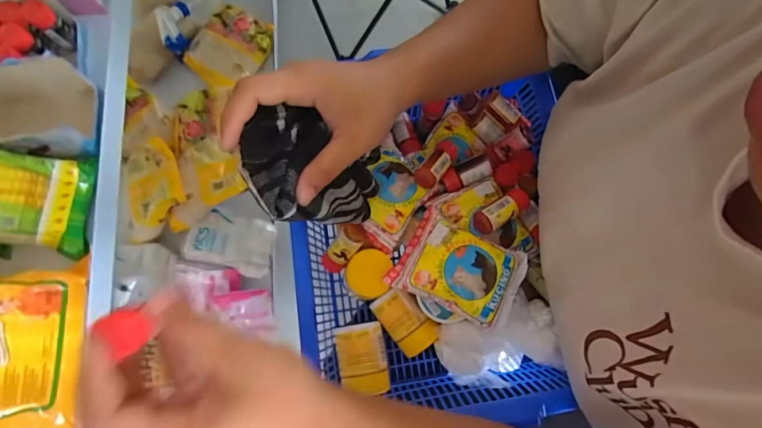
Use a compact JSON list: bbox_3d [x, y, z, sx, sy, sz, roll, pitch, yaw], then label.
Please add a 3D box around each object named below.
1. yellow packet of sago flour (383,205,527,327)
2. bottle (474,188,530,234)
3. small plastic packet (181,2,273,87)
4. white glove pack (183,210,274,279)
[{"bbox_3d":[0.070,0.049,0.362,0.105,0.024,0.077,27,79,8],"label":"yellow packet of sago flour"},{"bbox_3d":[0.115,-0.004,0.383,0.056,0.017,0.022,-32,77,-6],"label":"bottle"},{"bbox_3d":[-0.330,-0.364,0.887,0.136,0.033,0.177,33,80,9],"label":"small plastic packet"},{"bbox_3d":[-0.285,0.054,0.774,0.161,0.025,0.105,11,77,4],"label":"white glove pack"}]

